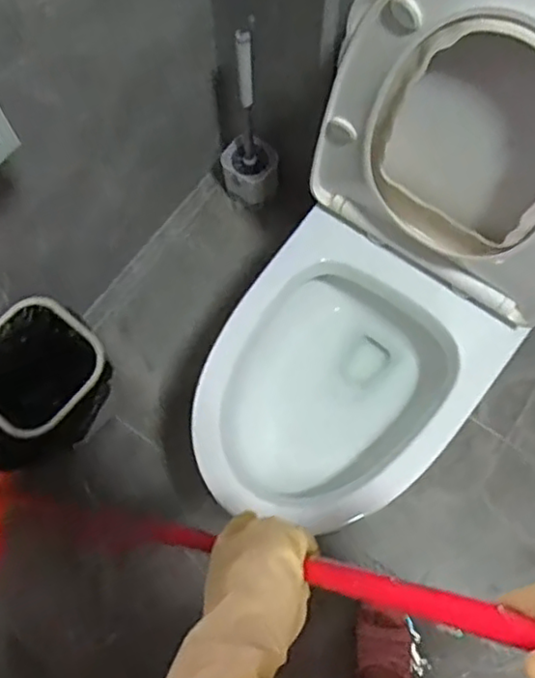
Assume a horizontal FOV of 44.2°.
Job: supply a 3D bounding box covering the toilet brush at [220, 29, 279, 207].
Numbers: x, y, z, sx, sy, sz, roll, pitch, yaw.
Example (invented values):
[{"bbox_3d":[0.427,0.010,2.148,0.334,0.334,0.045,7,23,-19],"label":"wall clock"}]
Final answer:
[{"bbox_3d":[-0.035,-0.400,1.243,0.114,0.444,0.090,-2,70,-1],"label":"toilet brush"}]

